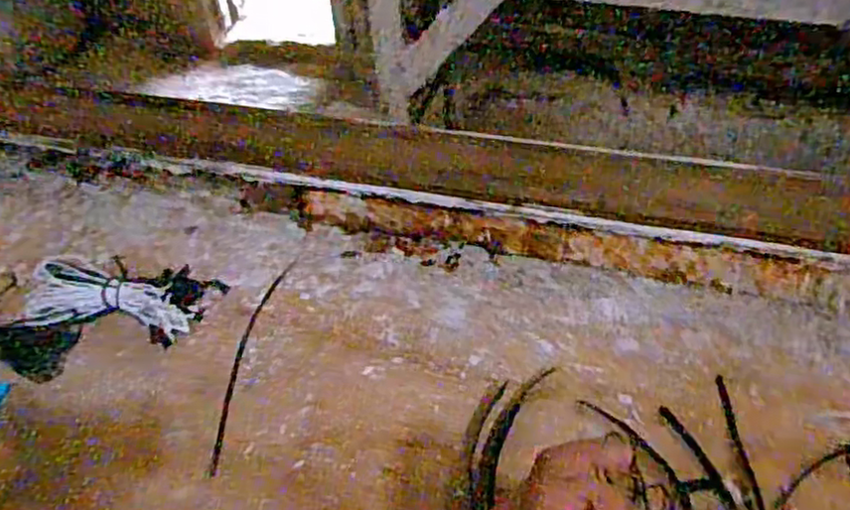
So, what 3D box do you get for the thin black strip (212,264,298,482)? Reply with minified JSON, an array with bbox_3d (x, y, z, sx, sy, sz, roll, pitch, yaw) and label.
[{"bbox_3d":[-0.145,0.078,0.562,0.020,0.006,0.233,2,41,5],"label":"thin black strip"}]

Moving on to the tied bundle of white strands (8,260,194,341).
[{"bbox_3d":[-0.265,0.041,0.572,0.137,0.045,0.050,0,41,2],"label":"tied bundle of white strands"}]

